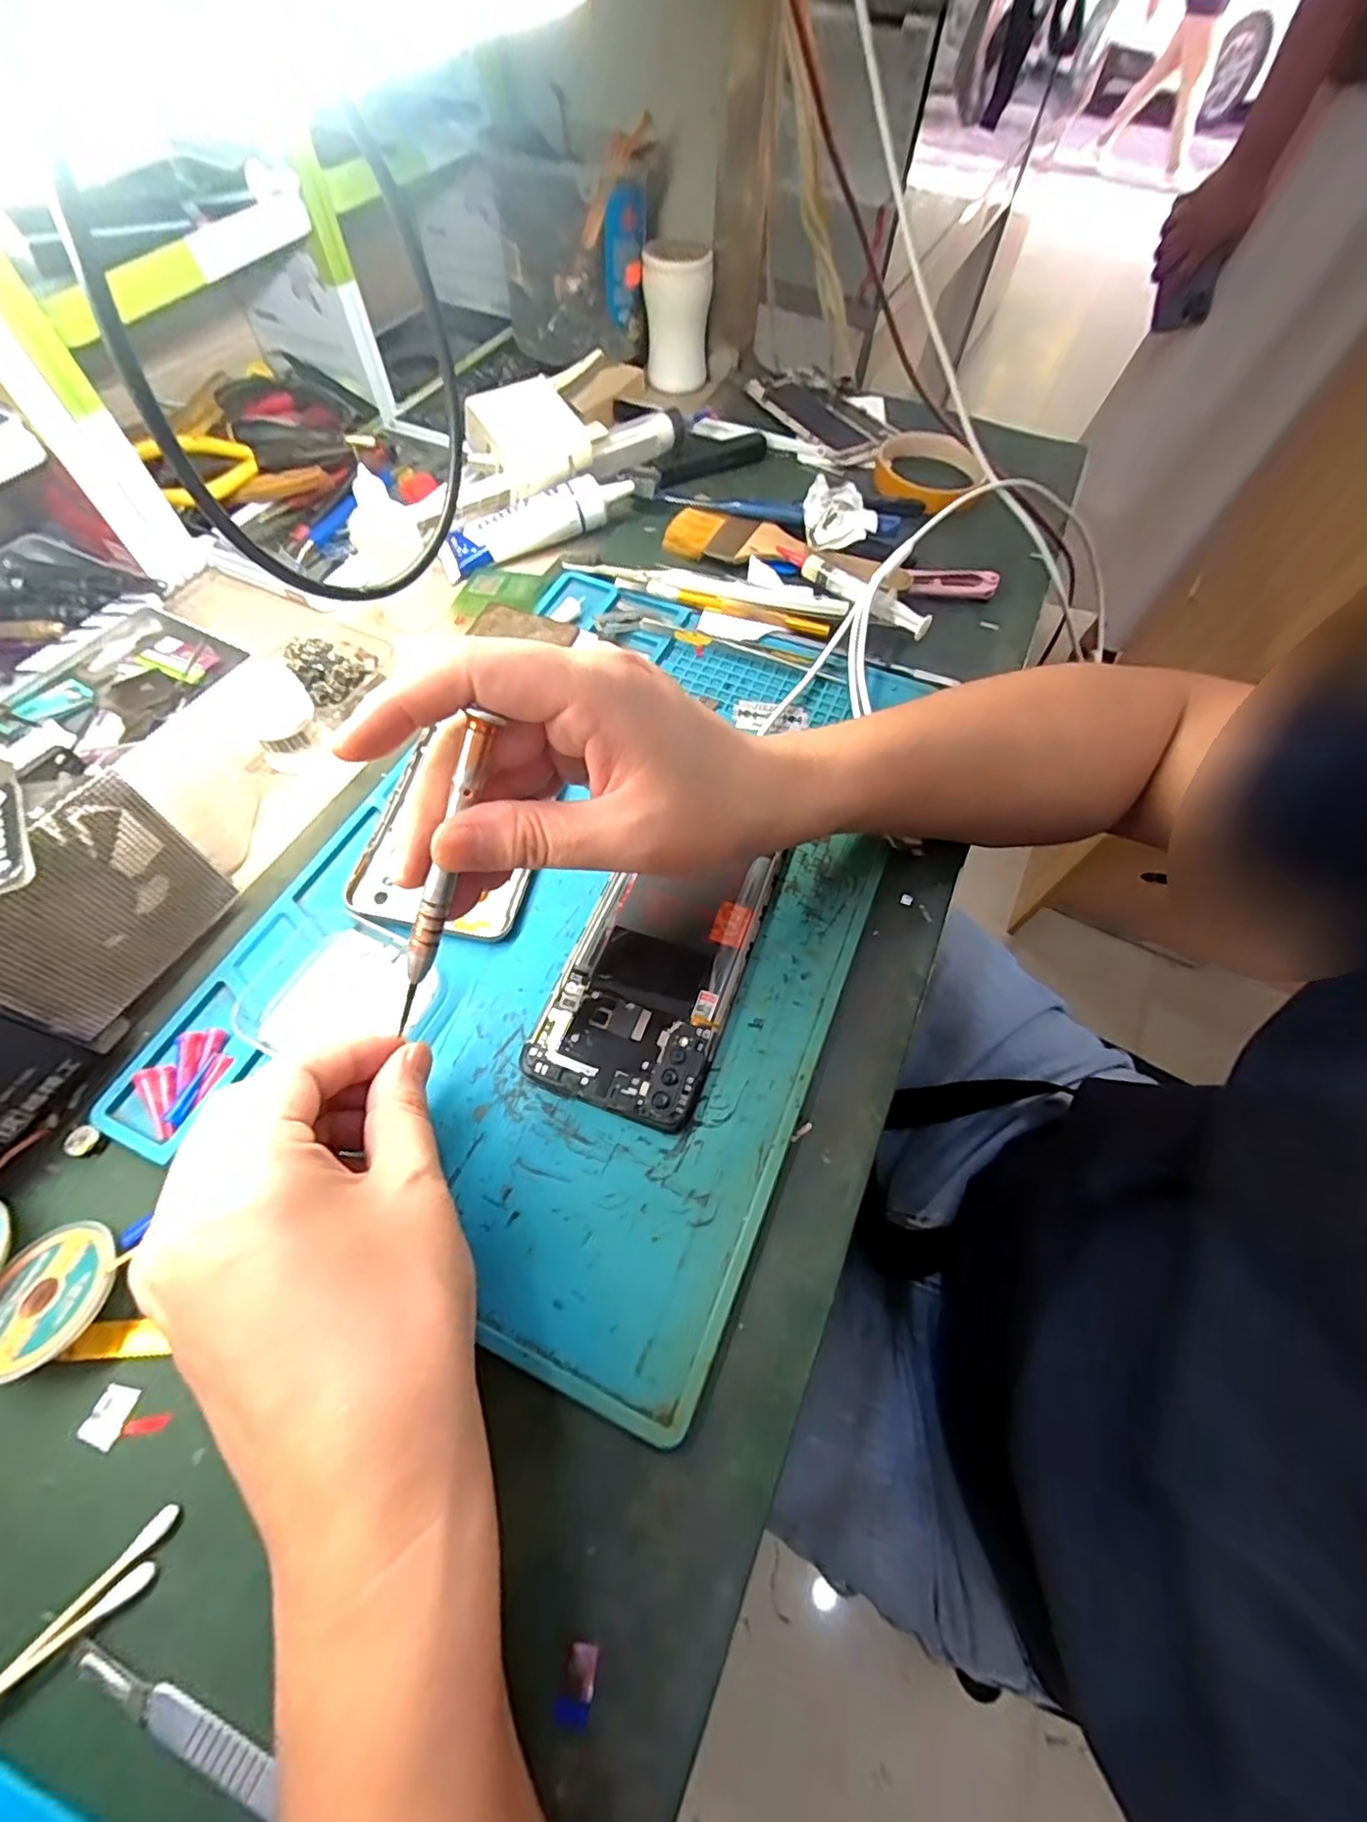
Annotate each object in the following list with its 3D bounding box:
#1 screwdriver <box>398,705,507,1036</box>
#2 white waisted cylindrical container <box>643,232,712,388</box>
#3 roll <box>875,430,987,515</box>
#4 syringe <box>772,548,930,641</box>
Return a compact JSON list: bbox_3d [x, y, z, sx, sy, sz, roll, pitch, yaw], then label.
[{"bbox_3d":[-0.077,-0.010,0.203,0.007,0.107,0.006,26,19,11],"label":"screwdriver"},{"bbox_3d":[-0.005,-0.493,0.523,0.054,0.075,0.060,0,62,-3],"label":"white waisted cylindrical container"},{"bbox_3d":[0.182,-0.329,0.473,0.075,0.021,0.094,18,62,6],"label":"roll"},{"bbox_3d":[0.106,-0.204,0.401,0.013,0.015,0.113,-40,71,-21],"label":"syringe"}]

